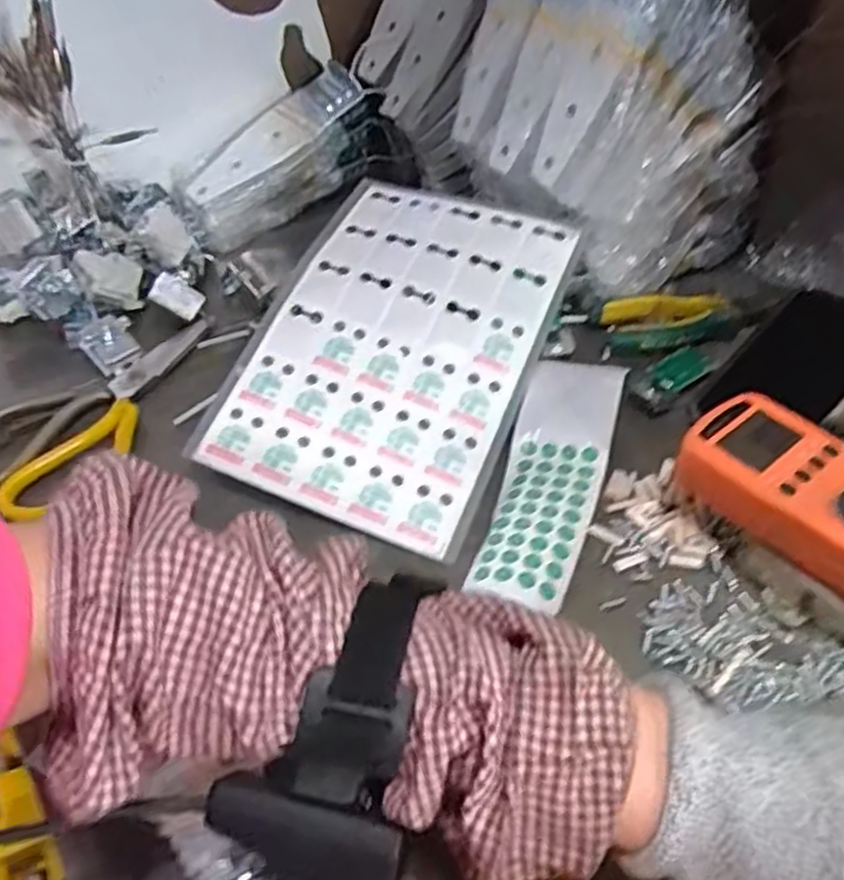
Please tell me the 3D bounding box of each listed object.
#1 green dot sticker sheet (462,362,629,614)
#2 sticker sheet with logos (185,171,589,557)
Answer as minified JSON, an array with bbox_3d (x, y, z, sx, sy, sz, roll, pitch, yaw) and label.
[{"bbox_3d":[0.083,0.017,0.465,0.060,0.013,0.189,14,49,14],"label":"green dot sticker sheet"},{"bbox_3d":[-0.015,-0.064,0.502,0.173,0.018,0.251,24,71,9],"label":"sticker sheet with logos"}]

